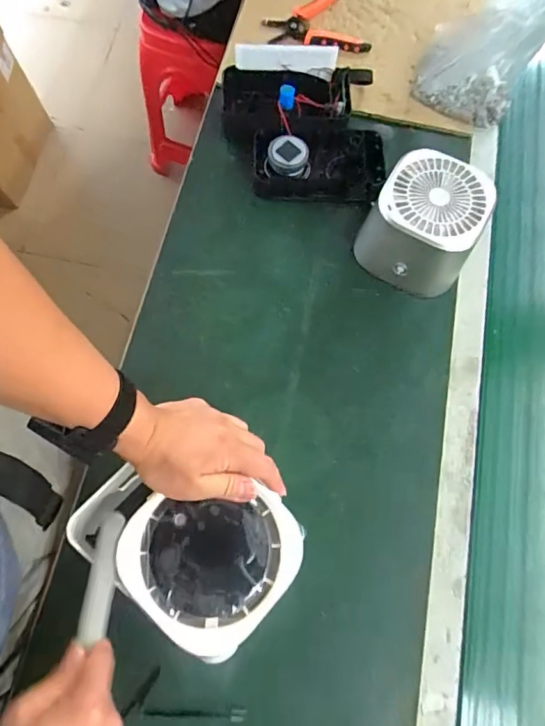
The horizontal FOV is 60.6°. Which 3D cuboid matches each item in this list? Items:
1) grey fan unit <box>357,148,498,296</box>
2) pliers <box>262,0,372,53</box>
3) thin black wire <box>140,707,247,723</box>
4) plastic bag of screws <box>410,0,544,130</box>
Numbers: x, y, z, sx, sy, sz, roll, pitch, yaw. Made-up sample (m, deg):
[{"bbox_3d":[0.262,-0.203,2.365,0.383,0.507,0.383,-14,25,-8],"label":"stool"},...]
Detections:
[{"bbox_3d":[0.186,-0.173,0.584,0.136,0.103,0.133,26,73,7],"label":"grey fan unit"},{"bbox_3d":[0.067,-0.533,0.730,0.153,0.029,0.109,-5,72,-3],"label":"pliers"},{"bbox_3d":[-0.077,0.348,0.460,0.103,0.006,0.012,3,72,0],"label":"thin black wire"},{"bbox_3d":[0.296,-0.449,0.636,0.148,0.188,0.111,23,73,6],"label":"plastic bag of screws"}]

